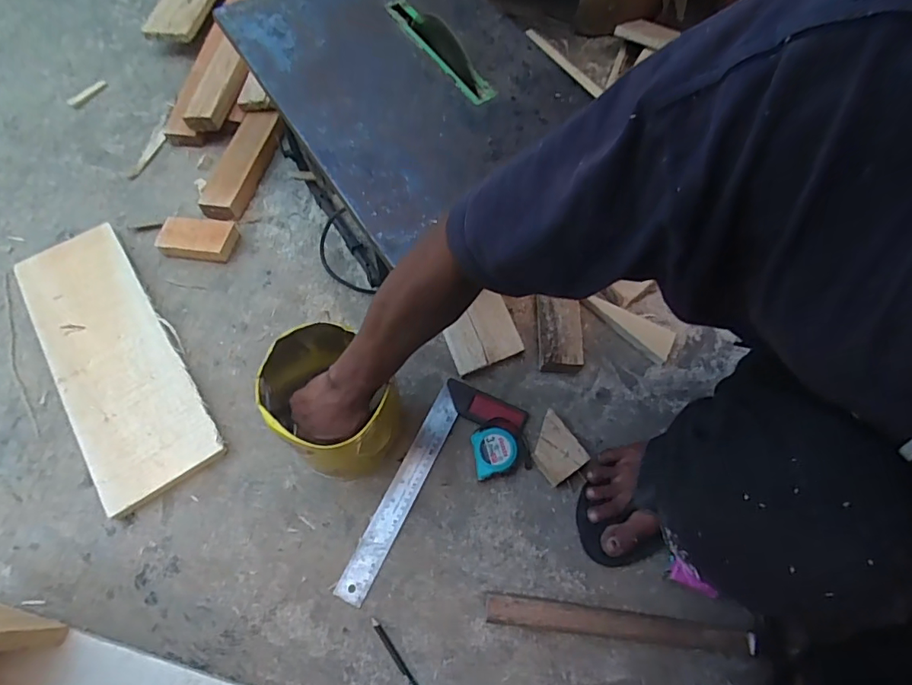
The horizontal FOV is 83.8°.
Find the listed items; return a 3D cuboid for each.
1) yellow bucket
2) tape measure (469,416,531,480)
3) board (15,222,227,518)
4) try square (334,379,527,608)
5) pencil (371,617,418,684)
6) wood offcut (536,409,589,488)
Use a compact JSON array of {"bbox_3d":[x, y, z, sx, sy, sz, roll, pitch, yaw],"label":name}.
[{"bbox_3d":[-0.147,0.075,0.618,0.147,0.149,0.136,1,64,-2],"label":"yellow bucket"},{"bbox_3d":[0.058,0.137,0.673,0.075,0.031,0.072,-11,65,-7],"label":"tape measure"},{"bbox_3d":[-0.489,0.018,0.724,0.155,0.026,0.436,-32,69,-16],"label":"board"},{"bbox_3d":[-0.025,0.194,0.653,0.117,0.011,0.306,25,66,10],"label":"try square"},{"bbox_3d":[-0.047,0.379,0.562,0.010,0.009,0.159,-35,70,-17],"label":"pencil"},{"bbox_3d":[0.129,0.139,0.667,0.059,0.031,0.078,-32,69,-16],"label":"wood offcut"}]

